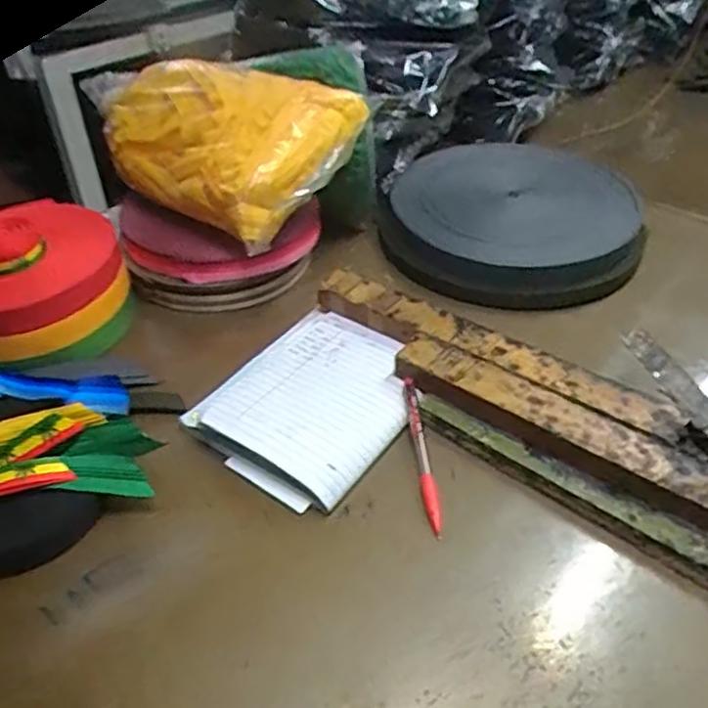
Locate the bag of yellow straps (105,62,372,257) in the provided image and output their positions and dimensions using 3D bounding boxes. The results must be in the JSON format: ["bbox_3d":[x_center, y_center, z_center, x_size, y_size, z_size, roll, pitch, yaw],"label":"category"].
[{"bbox_3d":[-0.122,-0.207,0.646,0.243,0.109,0.163,28,49,30],"label":"bag of yellow straps"}]

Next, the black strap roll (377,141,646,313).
[{"bbox_3d":[0.170,-0.146,0.708,0.263,0.057,0.255,22,46,25],"label":"black strap roll"}]

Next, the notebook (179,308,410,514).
[{"bbox_3d":[-0.032,0.036,0.537,0.149,0.033,0.170,27,48,29],"label":"notebook"}]

